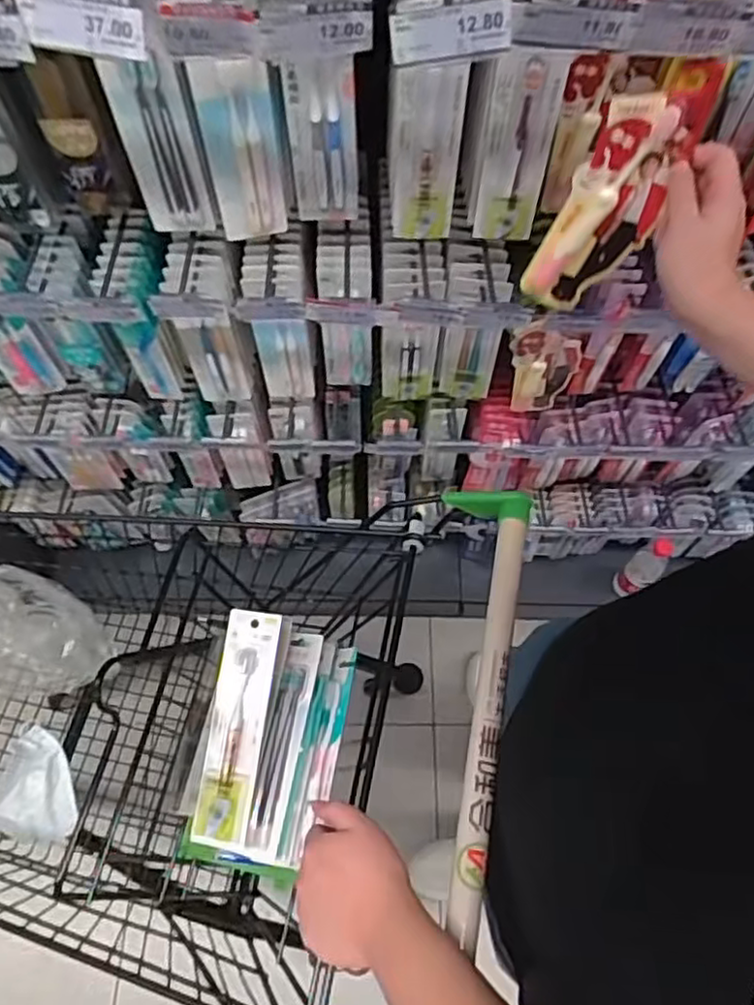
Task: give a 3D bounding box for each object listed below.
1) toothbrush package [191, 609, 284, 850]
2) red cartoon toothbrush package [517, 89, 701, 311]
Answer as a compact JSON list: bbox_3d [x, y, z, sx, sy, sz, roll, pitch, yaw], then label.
[{"bbox_3d":[-0.146,0.231,0.718,0.056,0.021,0.230,10,72,-10],"label":"toothbrush package"},{"bbox_3d":[0.205,-0.255,0.616,0.082,0.195,0.017,15,50,-8],"label":"red cartoon toothbrush package"}]

